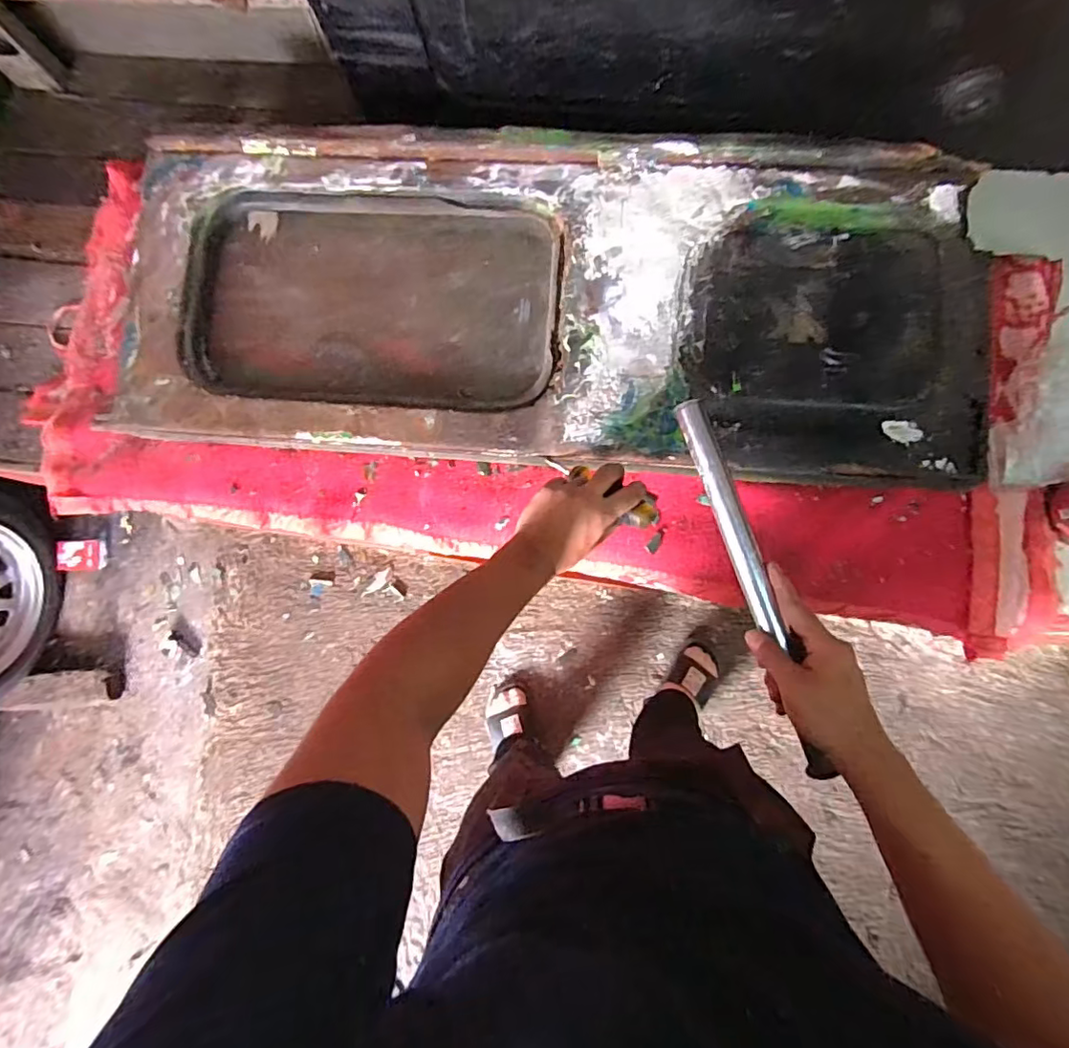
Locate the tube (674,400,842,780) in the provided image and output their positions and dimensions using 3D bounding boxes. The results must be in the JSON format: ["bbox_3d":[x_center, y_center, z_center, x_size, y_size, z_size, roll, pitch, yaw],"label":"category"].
[{"bbox_3d":[0.188,0.048,0.481,0.025,0.028,0.325,-18,84,0],"label":"tube"}]

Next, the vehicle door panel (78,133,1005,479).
[{"bbox_3d":[-0.004,-0.263,0.667,1.002,0.050,0.377,4,81,4],"label":"vehicle door panel"}]

